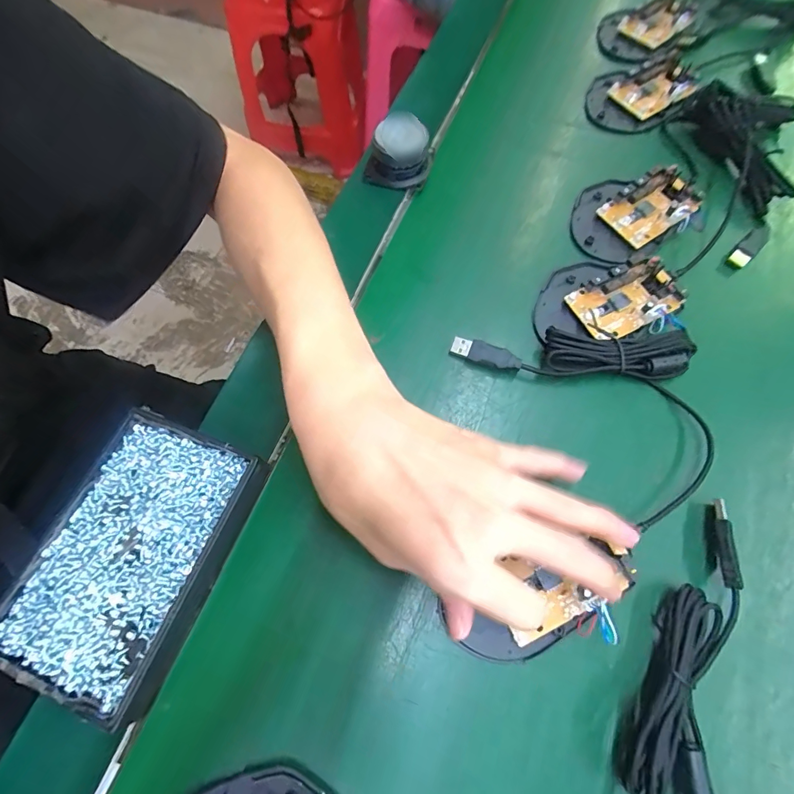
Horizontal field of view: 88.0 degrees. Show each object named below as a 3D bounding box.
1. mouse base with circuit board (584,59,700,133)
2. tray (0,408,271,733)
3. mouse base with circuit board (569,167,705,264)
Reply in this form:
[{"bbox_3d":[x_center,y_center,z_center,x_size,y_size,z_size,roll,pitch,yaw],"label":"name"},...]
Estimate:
[{"bbox_3d":[0.211,-0.268,0.362,0.093,0.020,0.060,-27,71,-12],"label":"mouse base with circuit board"},{"bbox_3d":[-0.141,0.083,0.224,0.094,0.022,0.133,20,69,7],"label":"tray"},{"bbox_3d":[0.179,-0.146,0.315,0.101,0.018,0.068,-35,73,-14],"label":"mouse base with circuit board"}]

